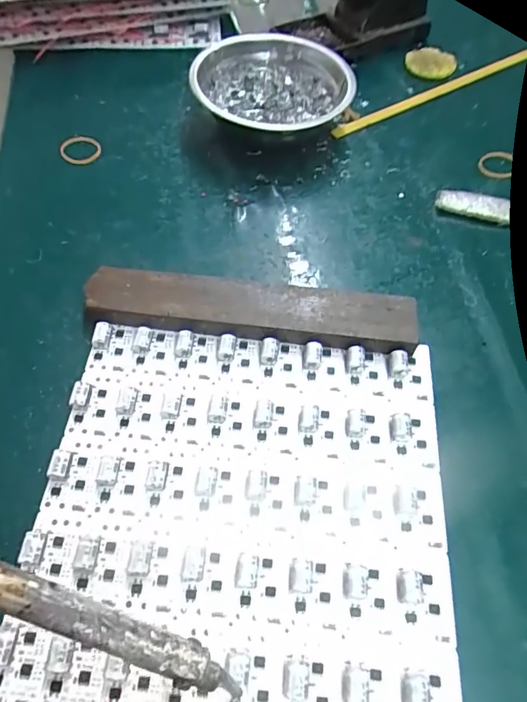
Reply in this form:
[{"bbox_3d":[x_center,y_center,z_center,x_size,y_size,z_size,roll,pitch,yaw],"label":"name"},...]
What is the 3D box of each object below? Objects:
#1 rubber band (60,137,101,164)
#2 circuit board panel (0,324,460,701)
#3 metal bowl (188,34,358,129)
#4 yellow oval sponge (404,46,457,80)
[{"bbox_3d":[-0.143,-0.158,0.373,0.029,0.006,0.030,1,60,-1],"label":"rubber band"},{"bbox_3d":[-0.012,0.092,0.228,0.199,0.013,0.224,6,60,2],"label":"circuit board panel"},{"bbox_3d":[0.008,-0.206,0.381,0.118,0.044,0.118,1,60,-1],"label":"metal bowl"},{"bbox_3d":[0.151,-0.263,0.433,0.047,0.006,0.042,-36,67,-20],"label":"yellow oval sponge"}]

